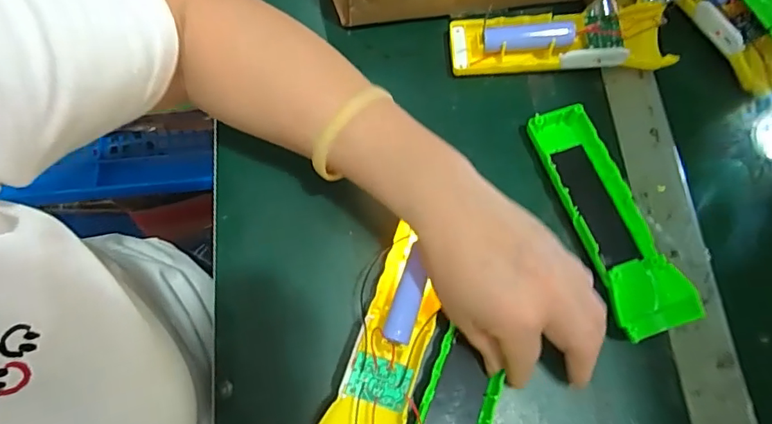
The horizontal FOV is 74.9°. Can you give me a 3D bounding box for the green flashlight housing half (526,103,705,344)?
[{"bbox_3d":[0.148,0.003,0.346,0.049,0.025,0.163,-19,74,-6],"label":"green flashlight housing half"}]

